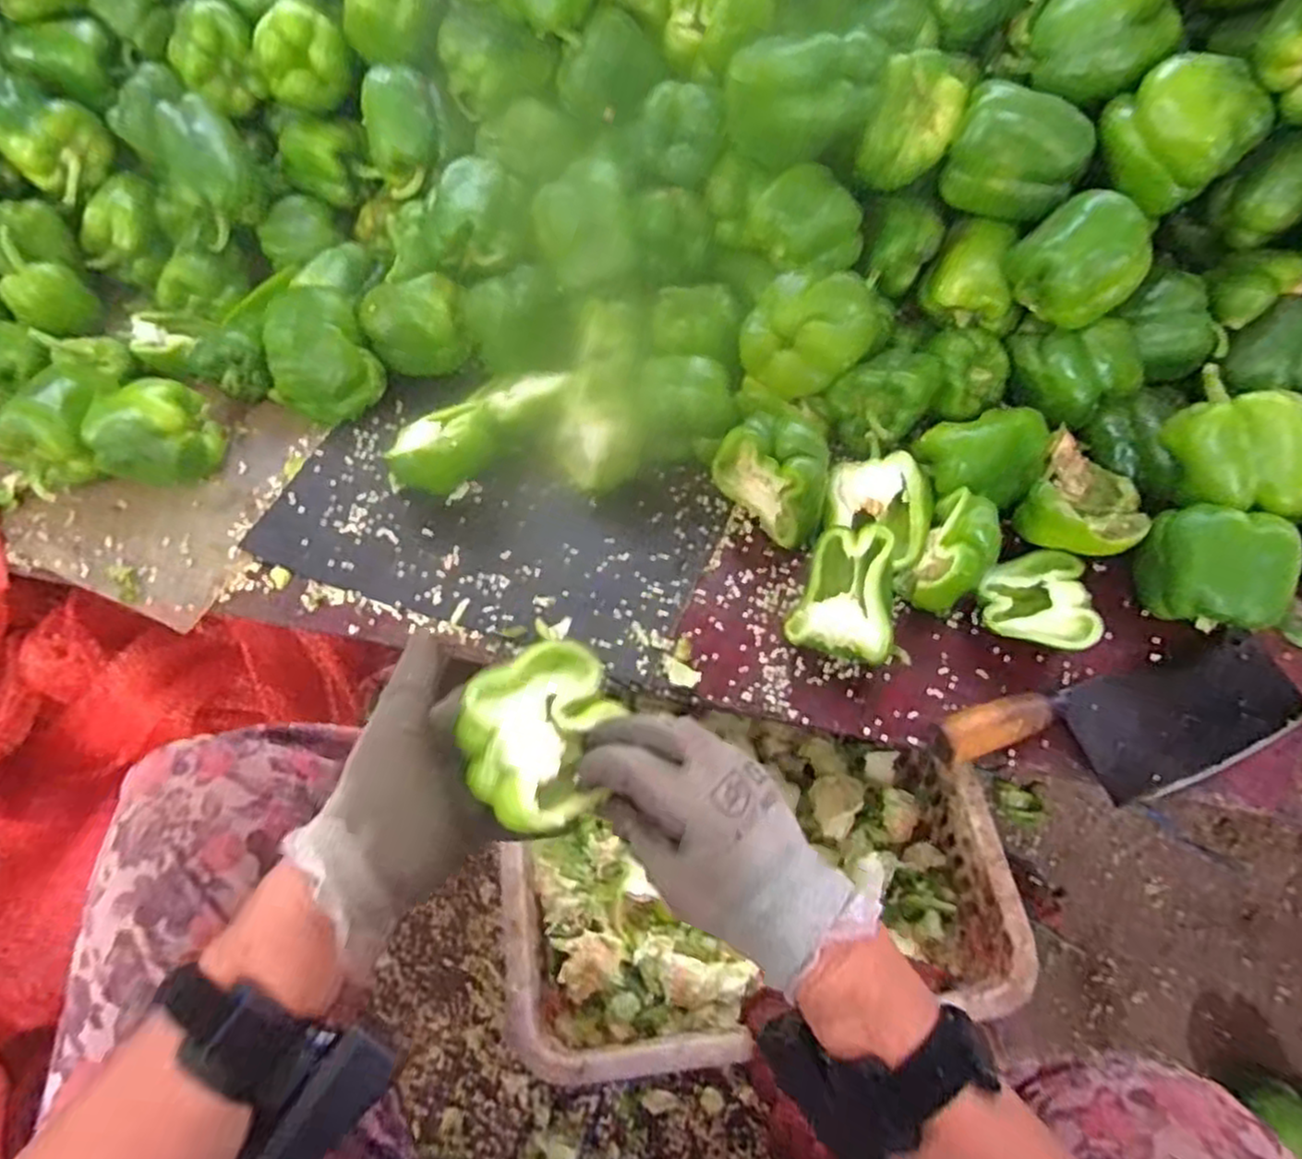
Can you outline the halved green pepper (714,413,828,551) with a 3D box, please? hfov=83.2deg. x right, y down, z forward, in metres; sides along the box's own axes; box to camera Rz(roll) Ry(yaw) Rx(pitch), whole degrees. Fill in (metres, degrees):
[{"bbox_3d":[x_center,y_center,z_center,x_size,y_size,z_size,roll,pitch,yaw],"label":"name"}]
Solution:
[{"bbox_3d":[0.100,-0.087,0.607,0.103,0.082,0.054,38,70,20],"label":"halved green pepper"}]

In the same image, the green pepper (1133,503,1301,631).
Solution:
[{"bbox_3d":[0.416,-0.005,0.548,0.075,0.092,0.081,-1,62,2],"label":"green pepper"}]

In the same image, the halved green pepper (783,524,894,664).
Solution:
[{"bbox_3d":[0.154,0.014,0.566,0.076,0.066,0.094,20,65,13],"label":"halved green pepper"}]

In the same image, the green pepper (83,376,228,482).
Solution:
[{"bbox_3d":[-0.444,-0.128,0.661,0.074,0.080,0.102,40,71,21],"label":"green pepper"}]

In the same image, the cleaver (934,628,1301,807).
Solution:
[{"bbox_3d":[0.344,0.107,0.524,0.268,0.031,0.087,-16,63,-6],"label":"cleaver"}]

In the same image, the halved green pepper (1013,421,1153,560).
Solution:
[{"bbox_3d":[0.348,-0.061,0.587,0.089,0.053,0.107,30,67,17],"label":"halved green pepper"}]

